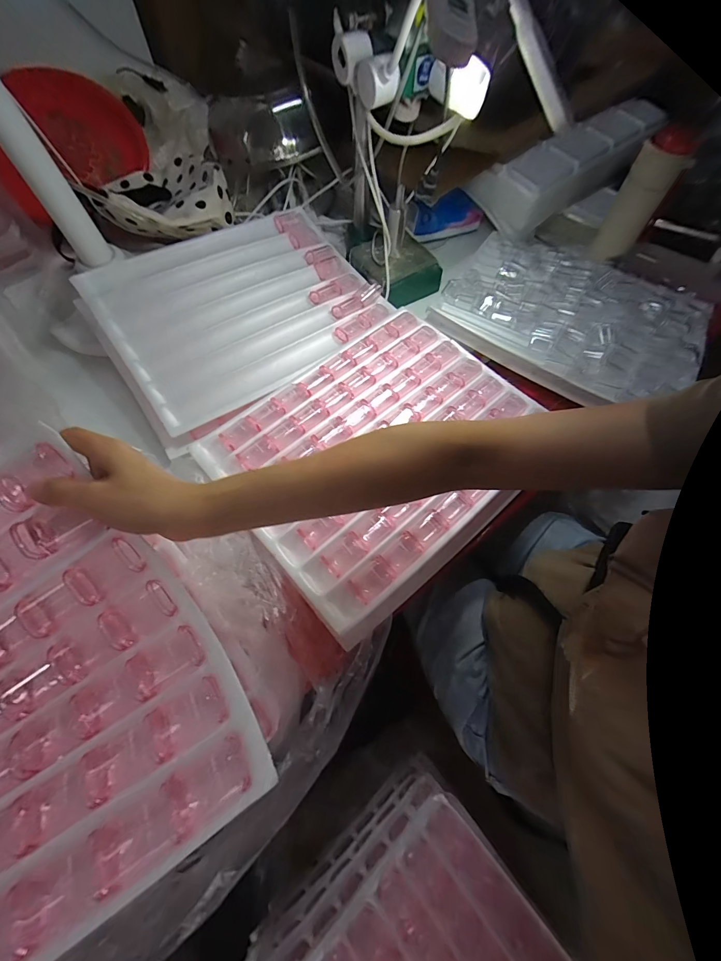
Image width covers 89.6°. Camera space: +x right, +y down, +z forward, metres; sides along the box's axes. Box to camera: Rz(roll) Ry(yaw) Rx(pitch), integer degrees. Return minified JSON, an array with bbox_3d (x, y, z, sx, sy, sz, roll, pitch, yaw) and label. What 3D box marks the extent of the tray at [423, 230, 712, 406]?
[{"bbox_3d":[0.344,-0.277,0.590,0.382,0.038,0.302,30,68,11],"label":"tray"}]

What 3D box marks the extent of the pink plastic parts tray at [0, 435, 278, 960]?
[{"bbox_3d":[-0.289,0.178,0.231,0.377,0.095,0.275,-31,70,-15],"label":"pink plastic parts tray"}]

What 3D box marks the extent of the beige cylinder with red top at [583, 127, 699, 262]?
[{"bbox_3d":[0.443,-0.451,0.580,0.072,0.157,0.051,27,67,10],"label":"beige cylinder with red top"}]

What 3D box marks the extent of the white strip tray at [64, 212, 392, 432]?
[{"bbox_3d":[-0.184,-0.283,0.575,0.391,0.025,0.311,-33,80,-17],"label":"white strip tray"}]

